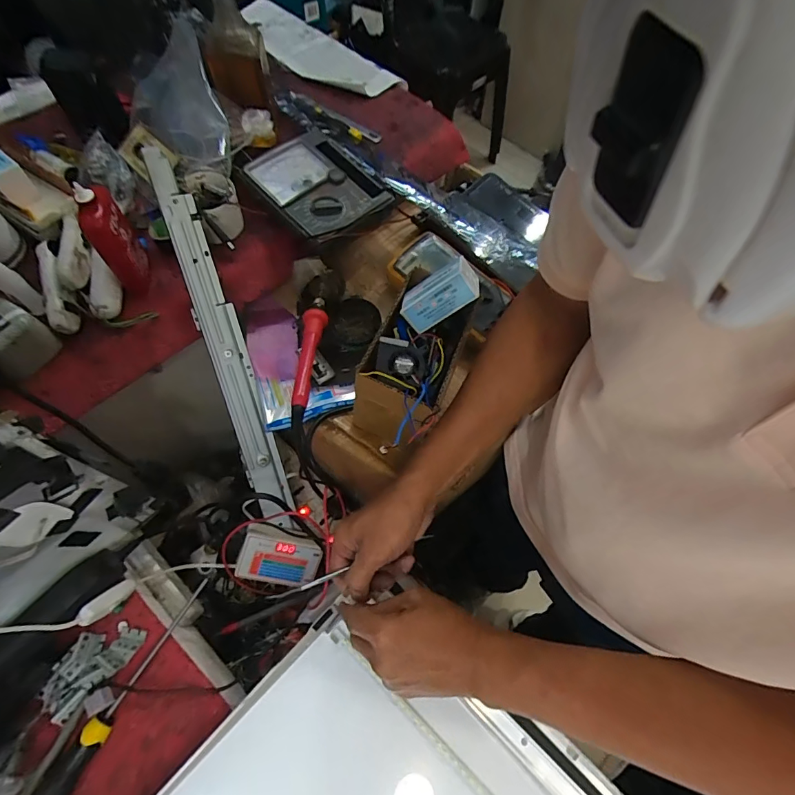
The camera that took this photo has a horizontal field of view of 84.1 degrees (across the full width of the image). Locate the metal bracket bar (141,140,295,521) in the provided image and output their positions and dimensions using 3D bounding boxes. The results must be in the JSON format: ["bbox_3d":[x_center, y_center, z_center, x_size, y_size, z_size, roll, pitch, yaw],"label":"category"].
[{"bbox_3d":[-0.192,-0.040,0.508,0.042,0.022,0.433,-16,109,-11],"label":"metal bracket bar"}]

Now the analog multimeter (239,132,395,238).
[{"bbox_3d":[-0.096,-0.263,0.547,0.136,0.036,0.152,-39,72,-19],"label":"analog multimeter"}]

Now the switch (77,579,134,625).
[{"bbox_3d":[-0.279,0.196,0.427,0.015,0.061,0.017,25,103,9],"label":"switch"}]

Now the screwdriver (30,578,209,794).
[{"bbox_3d":[-0.262,0.283,0.411,0.026,0.030,0.230,28,66,10],"label":"screwdriver"}]

